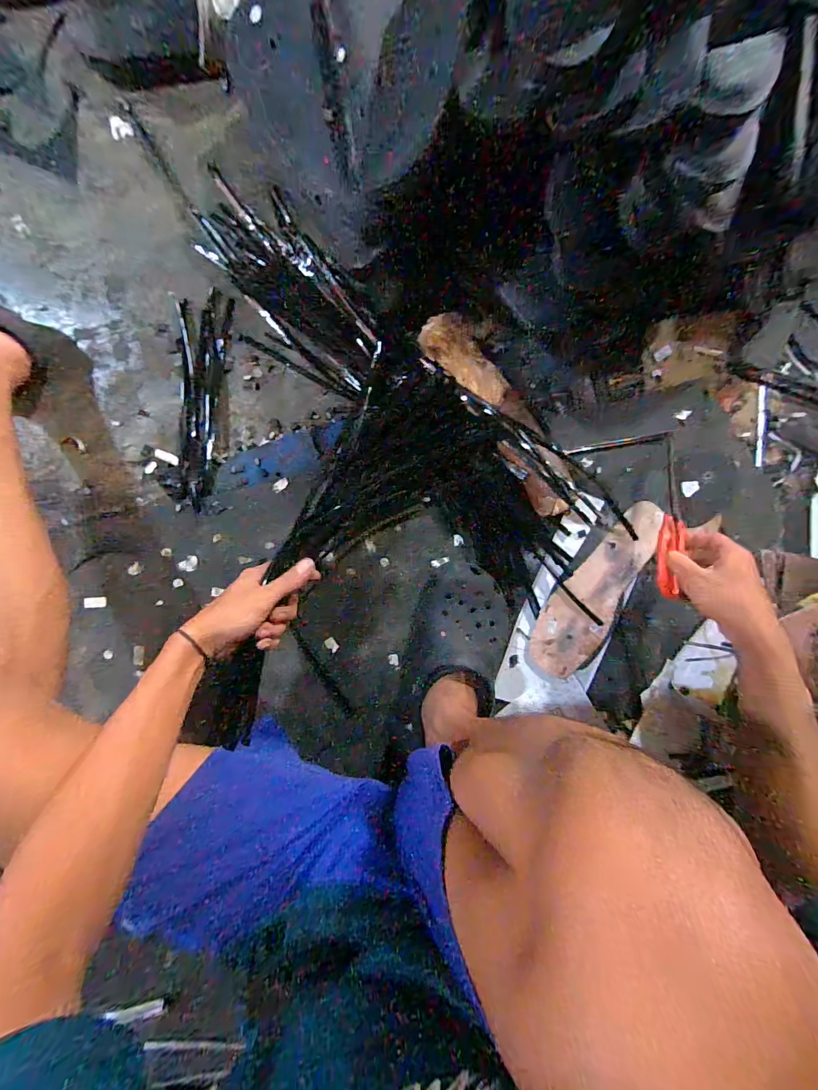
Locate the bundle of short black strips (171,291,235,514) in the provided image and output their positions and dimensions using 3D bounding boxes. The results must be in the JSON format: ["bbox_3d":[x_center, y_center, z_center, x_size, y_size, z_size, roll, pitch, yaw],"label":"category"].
[{"bbox_3d":[-0.262,-0.176,0.507,0.059,0.016,0.250,8,97,-6],"label":"bundle of short black strips"}]

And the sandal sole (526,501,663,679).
[{"bbox_3d":[0.246,0.061,0.544,0.089,0.032,0.253,28,95,-8],"label":"sandal sole"}]

